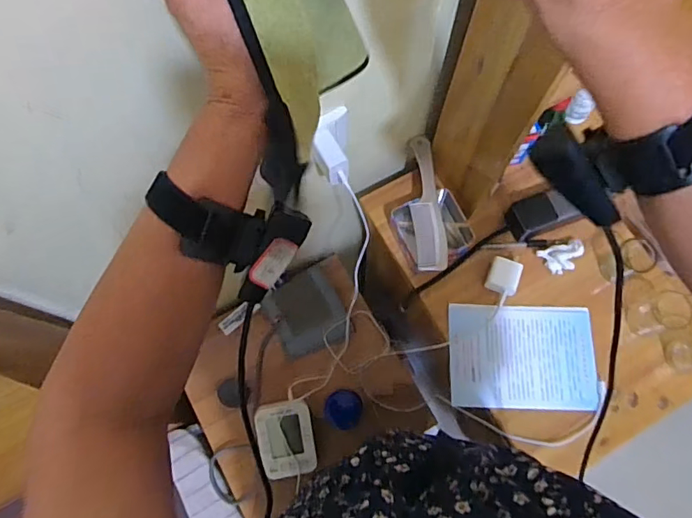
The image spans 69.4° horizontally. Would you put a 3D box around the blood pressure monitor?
[{"bbox_3d":[-0.111,0.330,0.923,0.100,0.030,0.134,-9,93,-4],"label":"blood pressure monitor"}]

